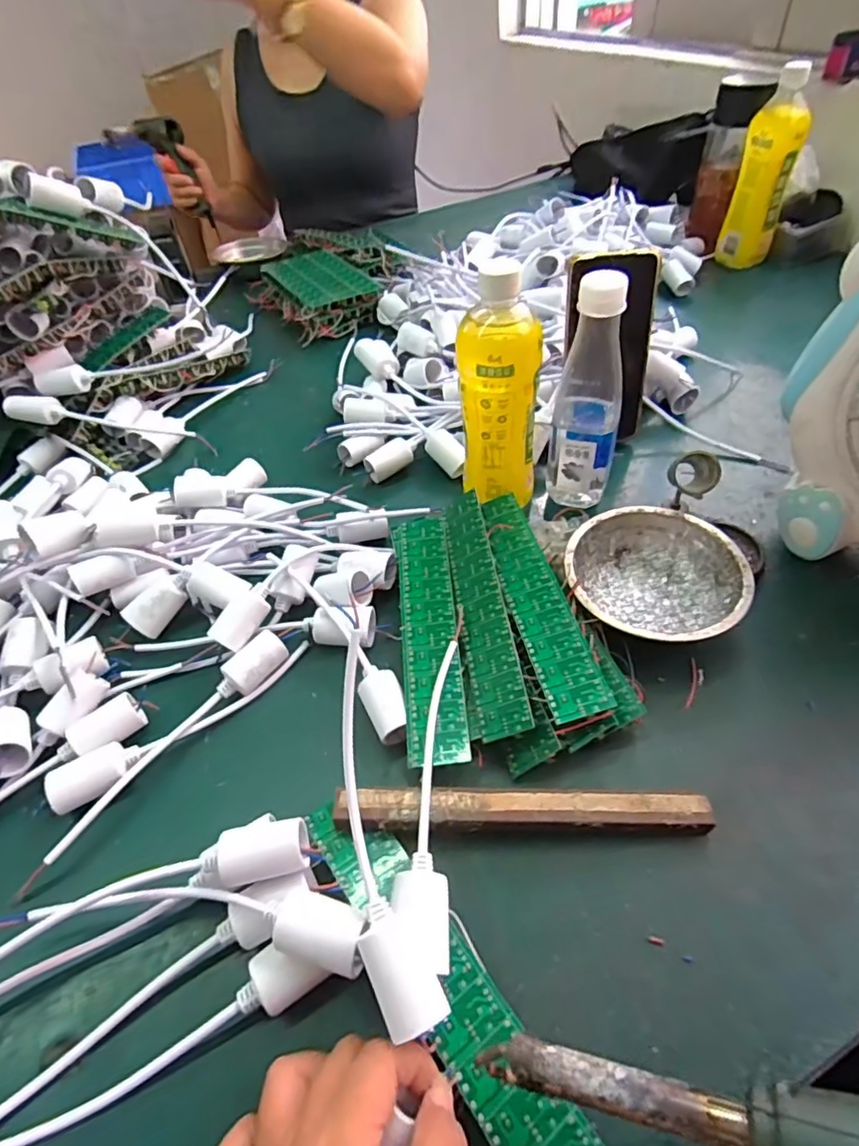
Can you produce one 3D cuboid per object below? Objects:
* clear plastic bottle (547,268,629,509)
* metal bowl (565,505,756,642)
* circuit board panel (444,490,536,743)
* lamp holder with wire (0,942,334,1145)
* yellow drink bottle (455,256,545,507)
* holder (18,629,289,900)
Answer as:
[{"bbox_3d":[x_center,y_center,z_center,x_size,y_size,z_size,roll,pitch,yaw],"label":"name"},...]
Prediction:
[{"bbox_3d":[0.131,-0.140,0.464,0.056,0.195,0.059,5,50,11],"label":"clear plastic bottle"},{"bbox_3d":[0.167,0.003,0.425,0.123,0.037,0.123,-3,49,3],"label":"metal bowl"},{"bbox_3d":[0.036,0.020,0.406,0.035,0.004,0.198,-25,51,21],"label":"circuit board panel"},{"bbox_3d":[-0.147,0.235,0.268,0.203,0.032,0.025,-22,51,-13],"label":"lamp holder with wire"},{"bbox_3d":[0.056,-0.139,0.447,0.068,0.180,0.055,0,49,5],"label":"yellow drink bottle"},{"bbox_3d":[-0.177,0.117,0.383,0.026,0.024,0.204,31,59,28],"label":"holder"}]

